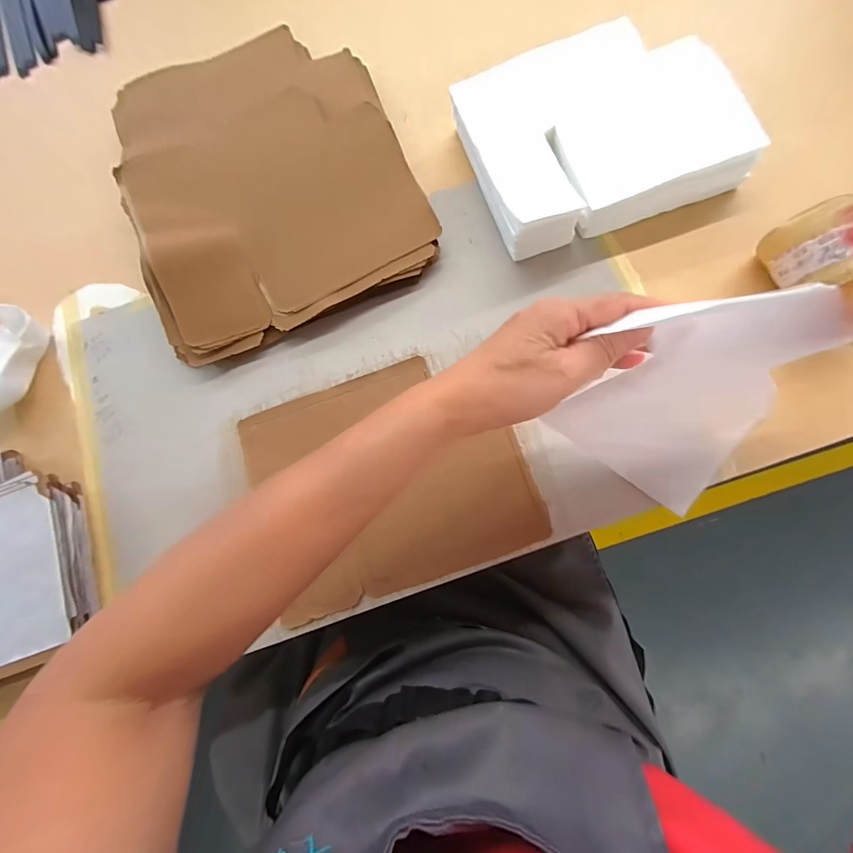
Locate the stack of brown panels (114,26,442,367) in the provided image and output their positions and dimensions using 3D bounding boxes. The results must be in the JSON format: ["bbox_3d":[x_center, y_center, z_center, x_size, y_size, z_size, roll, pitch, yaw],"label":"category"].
[{"bbox_3d":[-0.163,-0.248,0.370,0.271,0.053,0.310,-23,80,-1],"label":"stack of brown panels"}]

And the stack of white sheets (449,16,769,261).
[{"bbox_3d":[0.156,-0.275,0.362,0.234,0.048,0.181,-18,80,0],"label":"stack of white sheets"}]

